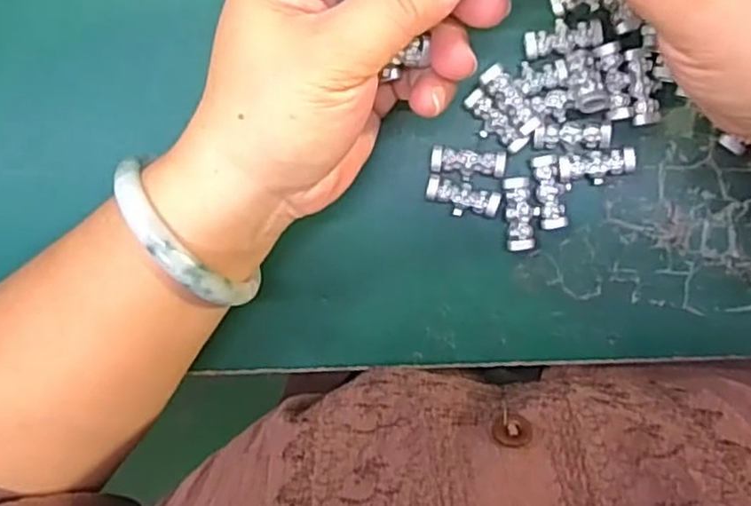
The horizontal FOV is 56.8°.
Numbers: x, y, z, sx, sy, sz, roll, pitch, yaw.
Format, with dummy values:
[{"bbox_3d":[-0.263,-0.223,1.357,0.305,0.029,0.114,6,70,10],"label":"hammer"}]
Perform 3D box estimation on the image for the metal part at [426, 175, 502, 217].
[{"bbox_3d":[0.035,-0.022,0.286,0.030,0.007,0.012,16,98,4],"label":"metal part"}]

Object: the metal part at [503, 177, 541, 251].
[{"bbox_3d":[0.060,-0.016,0.285,0.013,0.008,0.030,-4,96,6],"label":"metal part"}]

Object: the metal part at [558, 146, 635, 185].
[{"bbox_3d":[0.089,-0.034,0.279,0.029,0.006,0.013,-4,96,6],"label":"metal part"}]

